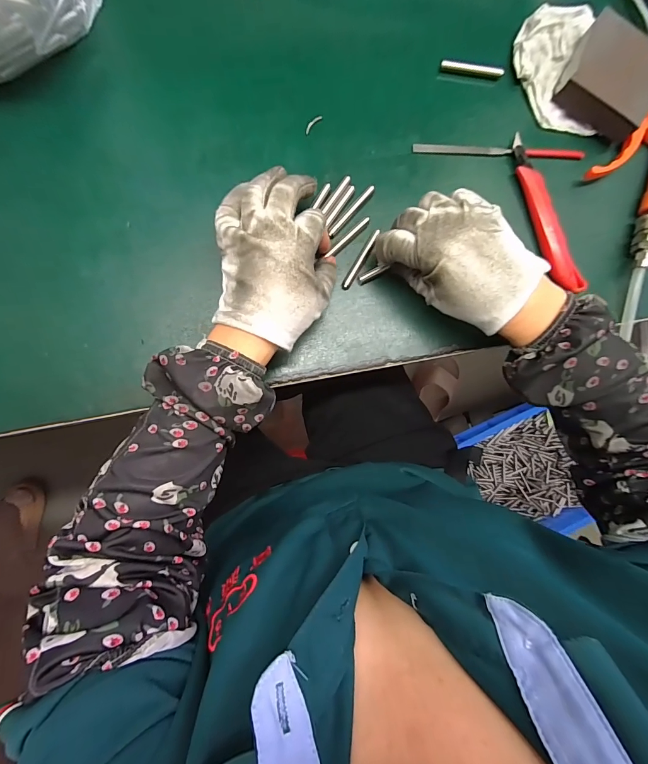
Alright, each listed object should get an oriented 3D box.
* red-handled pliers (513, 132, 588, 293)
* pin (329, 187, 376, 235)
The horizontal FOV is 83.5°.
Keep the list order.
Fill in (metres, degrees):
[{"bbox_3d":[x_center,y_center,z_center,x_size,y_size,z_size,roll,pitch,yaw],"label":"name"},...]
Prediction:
[{"bbox_3d":[0.195,-0.148,0.327,0.020,0.013,0.146,-21,89,-5],"label":"red-handled pliers"},{"bbox_3d":[0.025,-0.150,0.317,0.005,0.004,0.056,42,85,-1],"label":"pin"}]

